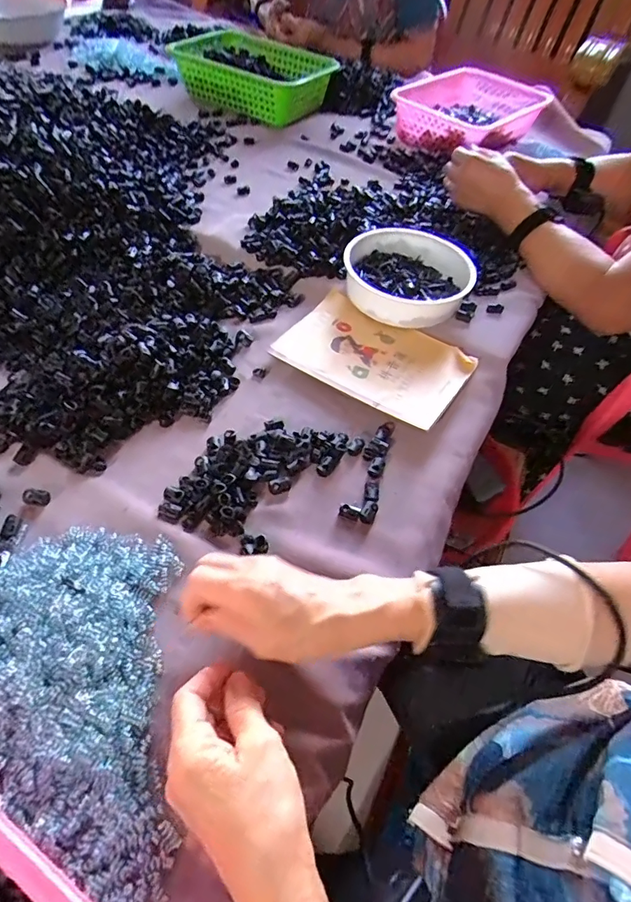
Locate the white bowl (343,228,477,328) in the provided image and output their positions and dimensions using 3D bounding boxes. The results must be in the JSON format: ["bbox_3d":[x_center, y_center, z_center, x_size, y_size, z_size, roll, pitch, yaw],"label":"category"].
[{"bbox_3d":[0.118,-0.226,0.601,0.155,0.048,0.163,3,54,-4],"label":"white bowl"}]

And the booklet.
[{"bbox_3d":[0.071,-0.111,0.543,0.201,0.013,0.140,31,56,16],"label":"booklet"}]

